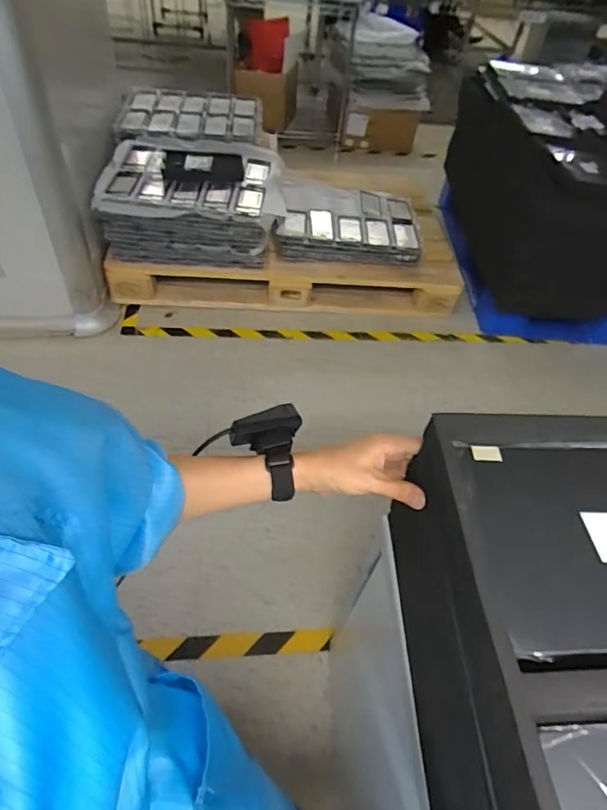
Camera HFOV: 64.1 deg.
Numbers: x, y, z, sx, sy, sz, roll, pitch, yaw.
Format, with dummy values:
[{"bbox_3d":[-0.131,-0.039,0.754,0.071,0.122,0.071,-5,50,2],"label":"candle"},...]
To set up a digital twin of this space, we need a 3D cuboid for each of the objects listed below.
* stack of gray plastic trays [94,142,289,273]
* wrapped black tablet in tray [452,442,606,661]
[{"bbox_3d":[-0.341,-0.645,1.565,0.529,0.228,0.380,2,50,-5],"label":"stack of gray plastic trays"},{"bbox_3d":[0.257,0.101,0.384,0.260,0.017,0.172,1,50,-5],"label":"wrapped black tablet in tray"}]

